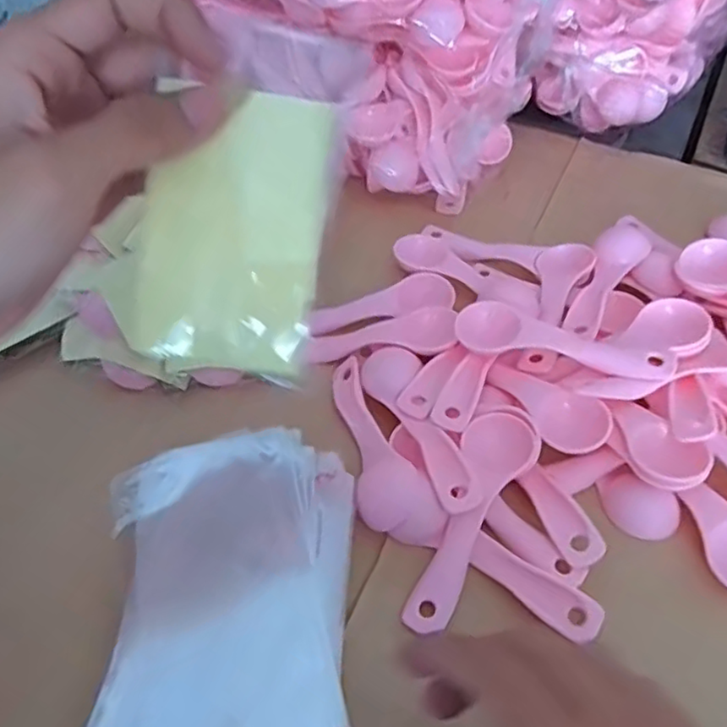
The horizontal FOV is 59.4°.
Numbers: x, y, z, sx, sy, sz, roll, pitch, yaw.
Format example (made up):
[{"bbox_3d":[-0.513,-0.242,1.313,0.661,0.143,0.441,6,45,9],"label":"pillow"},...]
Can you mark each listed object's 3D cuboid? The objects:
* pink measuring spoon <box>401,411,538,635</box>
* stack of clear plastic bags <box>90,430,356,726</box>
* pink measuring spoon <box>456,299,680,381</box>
[{"bbox_3d":[0.049,0.071,0.300,0.033,0.011,0.111,22,68,20],"label":"pink measuring spoon"},{"bbox_3d":[-0.055,0.122,0.250,0.103,0.033,0.204,-5,49,-2],"label":"stack of clear plastic bags"},{"bbox_3d":[0.107,-0.011,0.346,0.111,0.017,0.033,15,49,12],"label":"pink measuring spoon"}]

